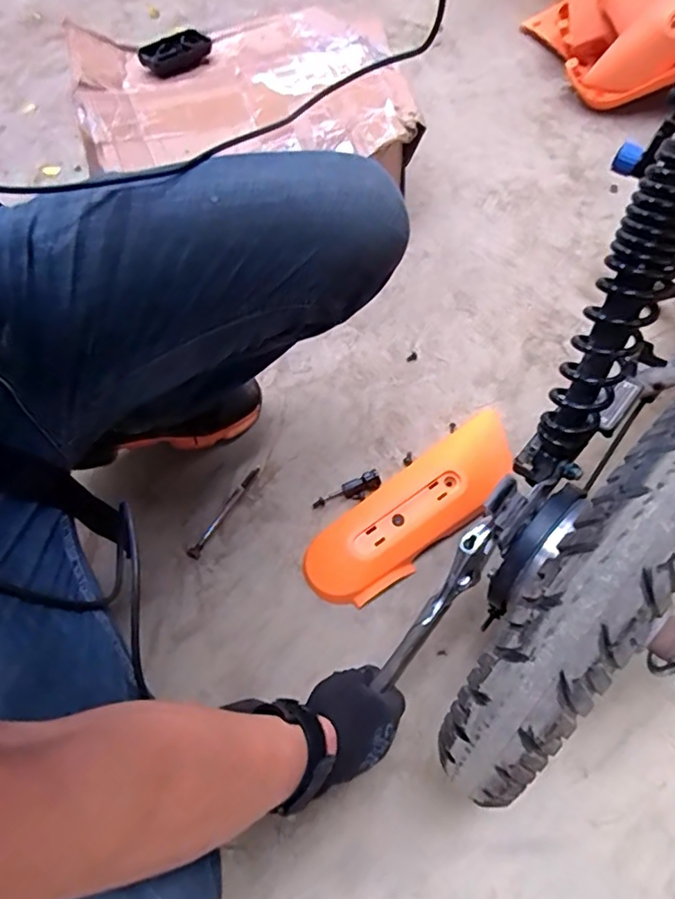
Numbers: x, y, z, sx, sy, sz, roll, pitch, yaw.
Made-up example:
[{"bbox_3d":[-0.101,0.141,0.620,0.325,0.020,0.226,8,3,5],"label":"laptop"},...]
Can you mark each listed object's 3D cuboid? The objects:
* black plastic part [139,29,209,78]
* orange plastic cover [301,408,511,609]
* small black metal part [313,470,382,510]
[{"bbox_3d":[-0.241,-0.590,0.826,0.060,0.024,0.107,35,69,18],"label":"black plastic part"},{"bbox_3d":[0.097,0.071,0.687,0.316,0.045,0.108,-36,67,-15],"label":"orange plastic cover"},{"bbox_3d":[0.013,0.056,0.709,0.092,0.015,0.029,-24,64,-10],"label":"small black metal part"}]

